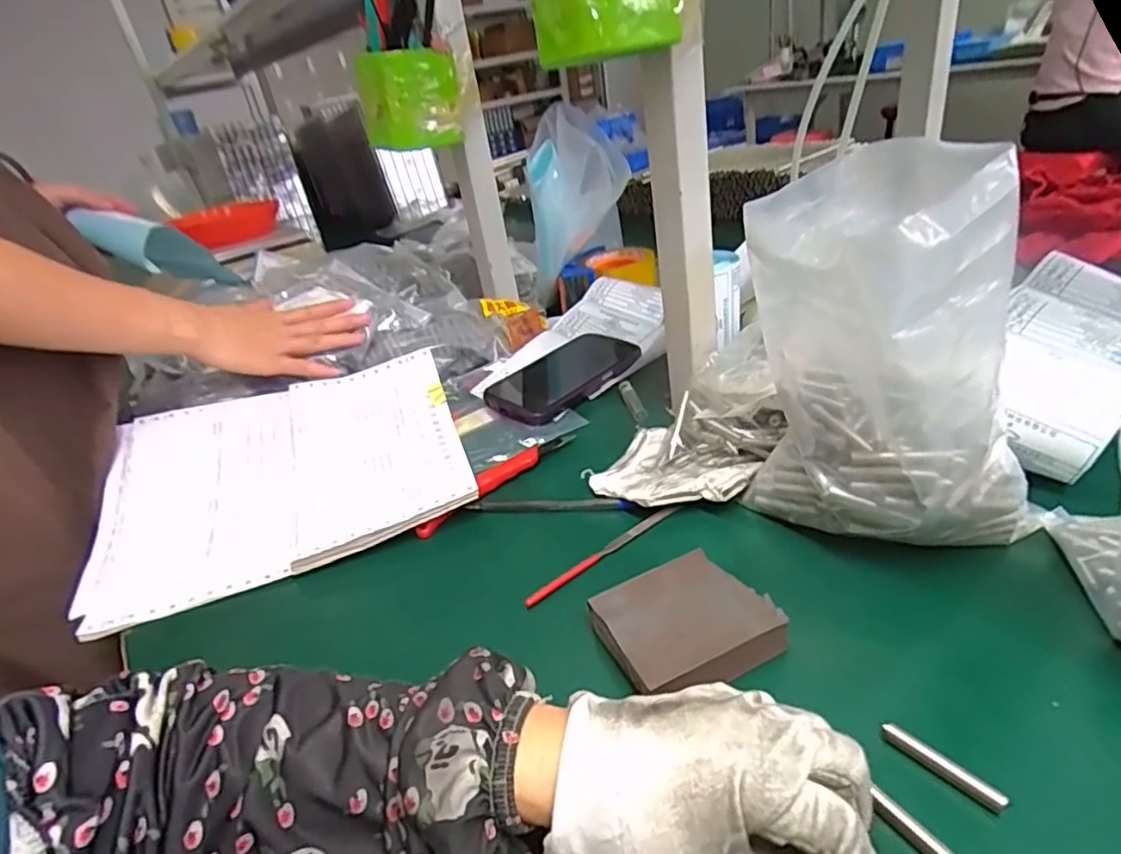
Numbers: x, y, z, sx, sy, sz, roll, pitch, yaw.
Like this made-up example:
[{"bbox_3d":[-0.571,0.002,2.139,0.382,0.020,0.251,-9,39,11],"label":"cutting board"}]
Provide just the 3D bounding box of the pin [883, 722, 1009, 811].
[{"bbox_3d":[0.161,0.143,0.268,0.006,0.007,0.048,-29,35,-30],"label":"pin"}]

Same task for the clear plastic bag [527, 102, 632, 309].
[{"bbox_3d":[0.020,-0.250,0.736,0.121,0.197,0.095,-7,30,5],"label":"clear plastic bag"}]

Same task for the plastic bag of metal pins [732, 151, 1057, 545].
[{"bbox_3d":[0.183,-0.032,0.354,0.126,0.201,0.116,-18,30,-14],"label":"plastic bag of metal pins"}]

